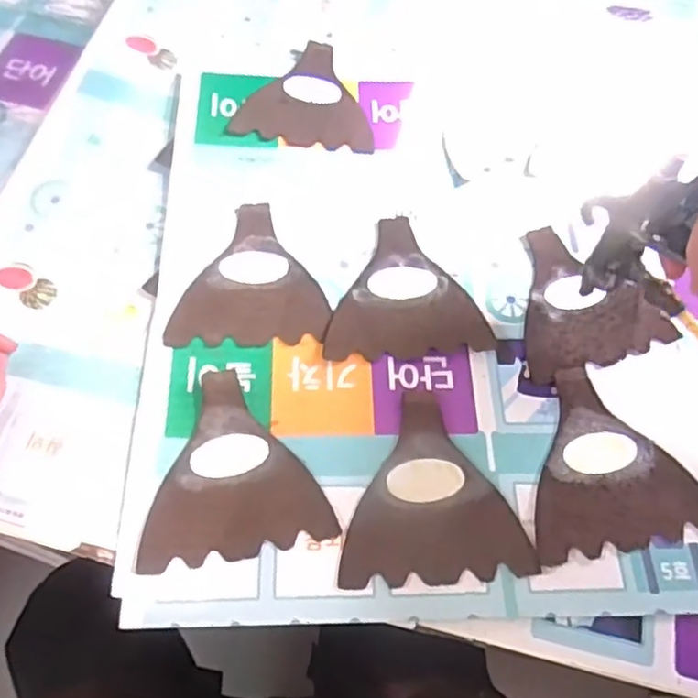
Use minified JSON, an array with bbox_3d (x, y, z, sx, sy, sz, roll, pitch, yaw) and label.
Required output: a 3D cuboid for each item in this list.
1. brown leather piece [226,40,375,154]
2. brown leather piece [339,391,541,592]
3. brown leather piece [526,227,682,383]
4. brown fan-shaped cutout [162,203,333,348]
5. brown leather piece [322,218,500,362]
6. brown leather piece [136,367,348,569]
[{"bbox_3d":[-0.033,-0.227,0.567,0.115,0.006,0.120,8,64,0],"label":"brown leather piece"},{"bbox_3d":[0.052,0.089,0.421,0.116,0.004,0.121,-2,65,-4],"label":"brown leather piece"},{"bbox_3d":[0.168,-0.040,0.487,0.110,0.004,0.116,-20,67,-8],"label":"brown leather piece"},{"bbox_3d":[-0.075,-0.058,0.486,0.113,0.004,0.119,-1,65,-4],"label":"brown fan-shaped cutout"},{"bbox_3d":[0.040,-0.048,0.485,0.116,0.004,0.114,-4,66,-2],"label":"brown leather piece"},{"bbox_3d":[-0.077,0.074,0.423,0.119,0.009,0.121,-7,65,-7],"label":"brown leather piece"}]

